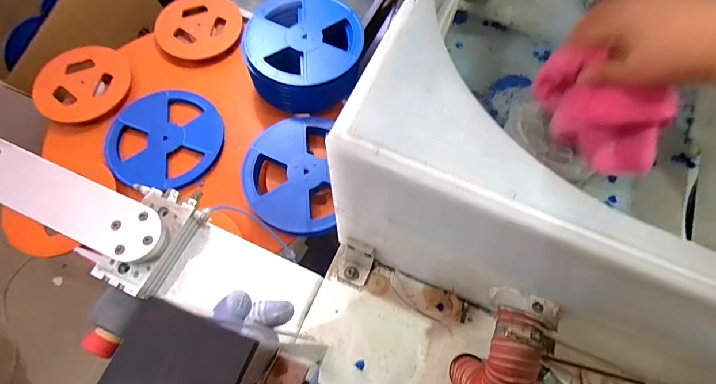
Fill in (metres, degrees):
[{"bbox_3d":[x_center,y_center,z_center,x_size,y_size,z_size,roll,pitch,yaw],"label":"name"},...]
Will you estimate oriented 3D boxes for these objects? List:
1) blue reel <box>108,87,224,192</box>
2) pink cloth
[{"bbox_3d":[-0.558,-0.163,1.084,0.321,0.034,0.331,1,68,0],"label":"blue reel"},{"bbox_3d":[0.239,-0.072,0.366,0.139,0.095,0.055,34,71,12],"label":"pink cloth"}]

